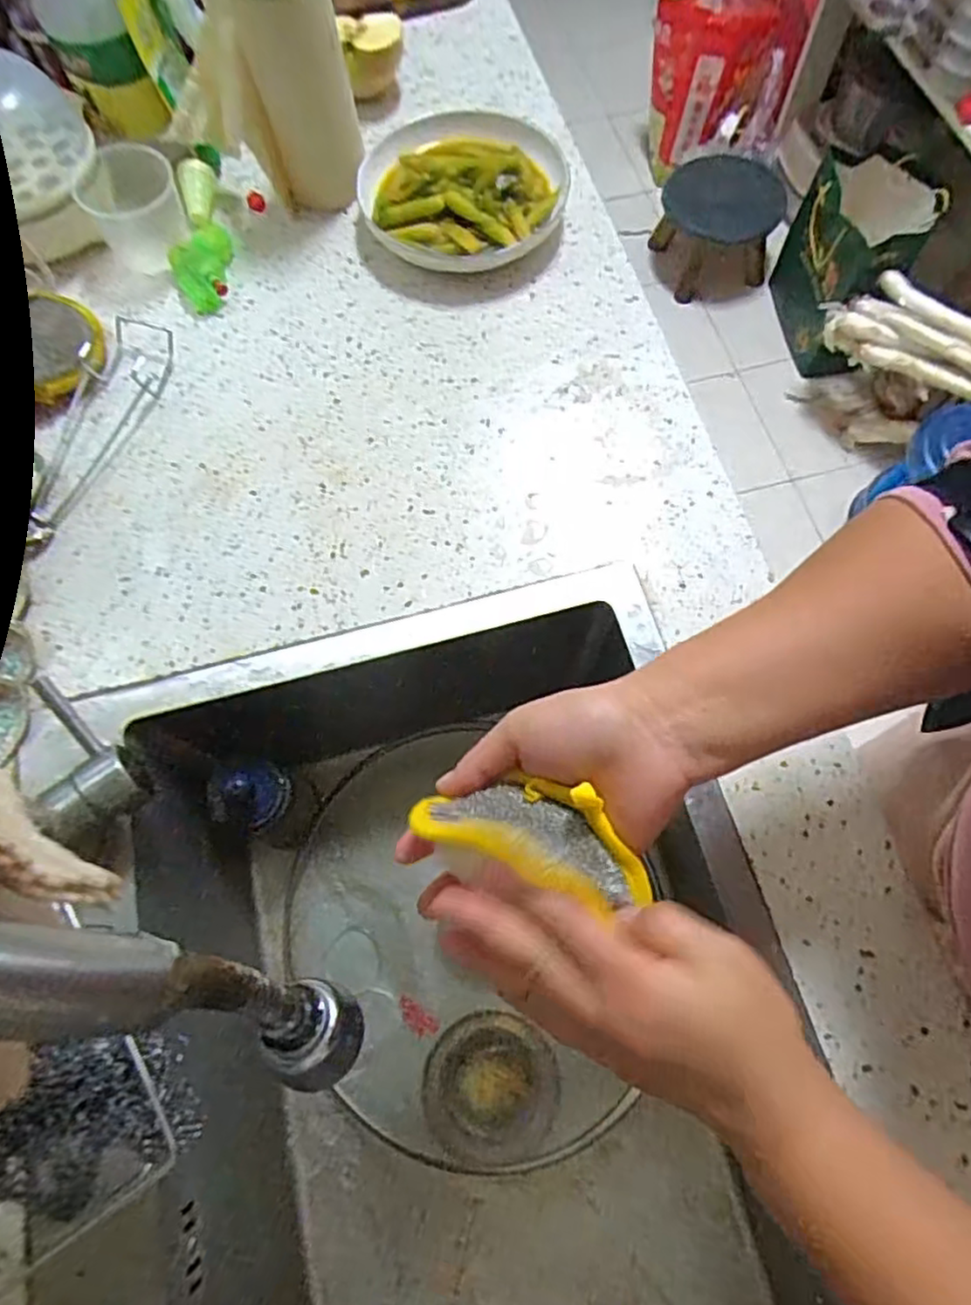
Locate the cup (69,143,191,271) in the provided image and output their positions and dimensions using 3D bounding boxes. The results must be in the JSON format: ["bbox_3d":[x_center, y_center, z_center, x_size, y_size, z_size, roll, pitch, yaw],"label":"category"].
[{"bbox_3d":[-0.306,-0.391,0.592,0.077,0.065,0.087,-27,72,-10],"label":"cup"}]

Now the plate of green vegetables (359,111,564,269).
[{"bbox_3d":[-0.019,-0.433,0.622,0.181,0.033,0.202,5,70,2],"label":"plate of green vegetables"}]

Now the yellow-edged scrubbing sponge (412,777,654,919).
[{"bbox_3d":[0.022,0.080,0.306,0.107,0.031,0.042,17,71,5],"label":"yellow-edged scrubbing sponge"}]

